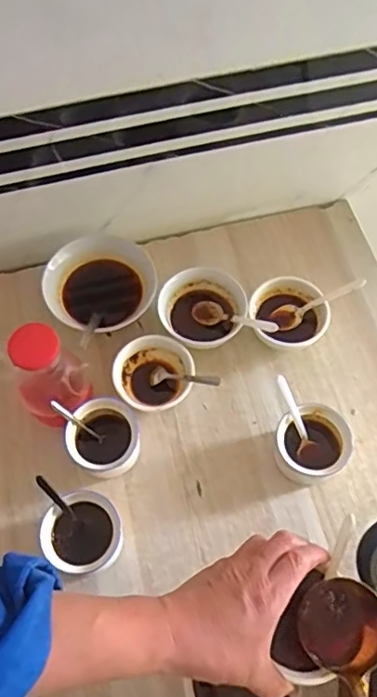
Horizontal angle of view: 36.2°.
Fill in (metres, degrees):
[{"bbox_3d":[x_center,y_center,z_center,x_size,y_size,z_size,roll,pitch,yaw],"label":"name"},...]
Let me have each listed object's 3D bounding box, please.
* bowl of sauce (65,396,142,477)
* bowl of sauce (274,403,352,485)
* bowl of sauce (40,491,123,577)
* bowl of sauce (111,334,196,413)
[{"bbox_3d":[-0.097,0.108,0.683,0.077,0.071,0.084,0,64,1],"label":"bowl of sauce"},{"bbox_3d":[0.144,0.113,0.673,0.079,0.061,0.078,0,64,1],"label":"bowl of sauce"},{"bbox_3d":[-0.115,0.208,0.640,0.083,0.055,0.083,0,64,1],"label":"bowl of sauce"},{"bbox_3d":[-0.042,0.035,0.721,0.097,0.052,0.090,0,64,1],"label":"bowl of sauce"}]

